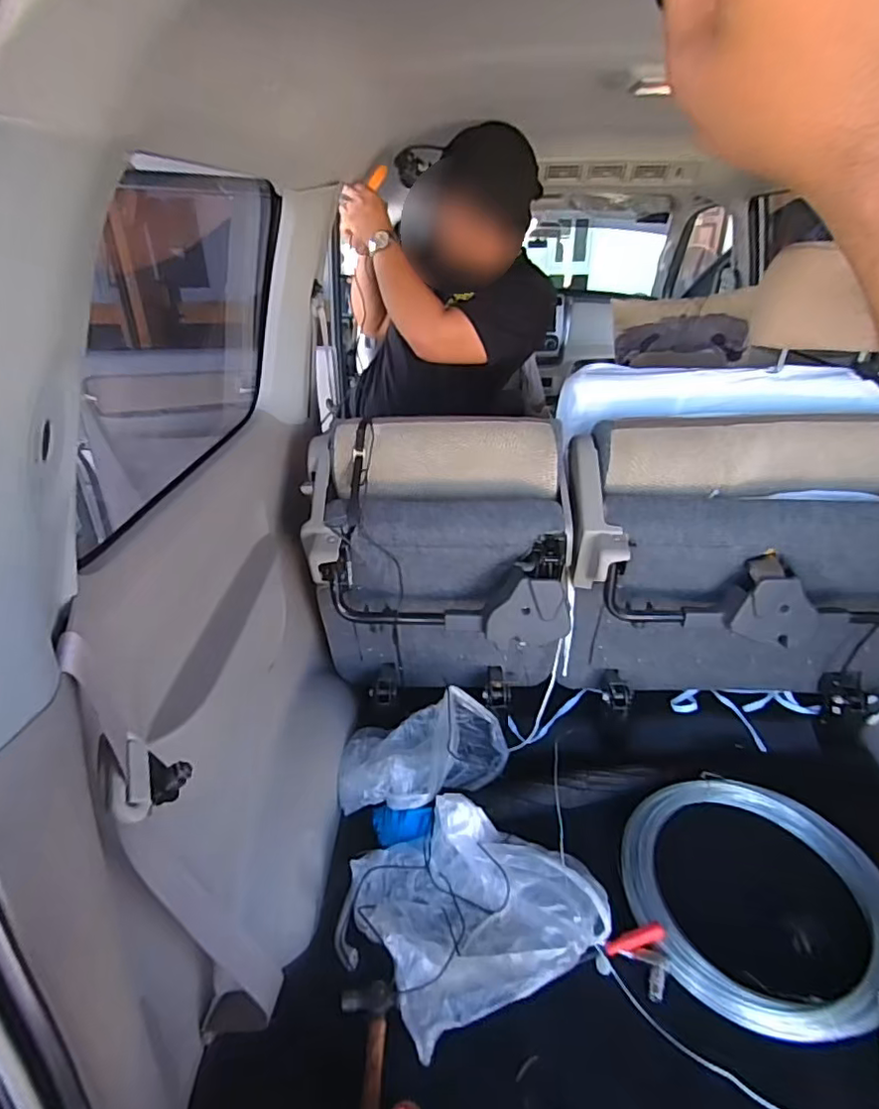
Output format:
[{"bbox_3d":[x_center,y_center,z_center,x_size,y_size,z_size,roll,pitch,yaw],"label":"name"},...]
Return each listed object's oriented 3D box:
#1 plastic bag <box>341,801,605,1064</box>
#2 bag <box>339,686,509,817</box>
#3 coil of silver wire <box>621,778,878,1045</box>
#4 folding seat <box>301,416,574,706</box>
[{"bbox_3d":[0.062,0.544,0.909,0.412,0.128,0.298,-16,32,-25],"label":"plastic bag"},{"bbox_3d":[-0.023,0.394,1.118,0.342,0.120,0.206,-5,29,-6],"label":"bag"},{"bbox_3d":[0.538,0.566,0.967,0.422,0.060,0.375,4,30,10],"label":"coil of silver wire"},{"bbox_3d":[-0.002,0.058,1.100,0.483,0.565,0.293,3,29,9],"label":"folding seat"}]

